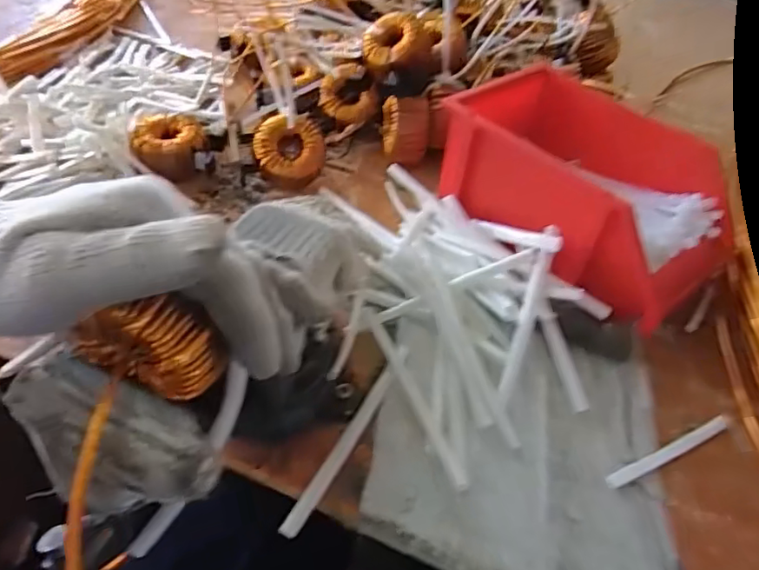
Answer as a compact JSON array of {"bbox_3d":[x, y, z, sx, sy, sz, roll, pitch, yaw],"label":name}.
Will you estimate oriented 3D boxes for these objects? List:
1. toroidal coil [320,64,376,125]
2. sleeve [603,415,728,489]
[{"bbox_3d":[-0.036,-0.216,0.650,0.063,0.025,0.068,-4,88,10],"label":"toroidal coil"},{"bbox_3d":[0.205,0.118,0.408,0.115,0.005,0.010,-18,50,-22],"label":"sleeve"}]

